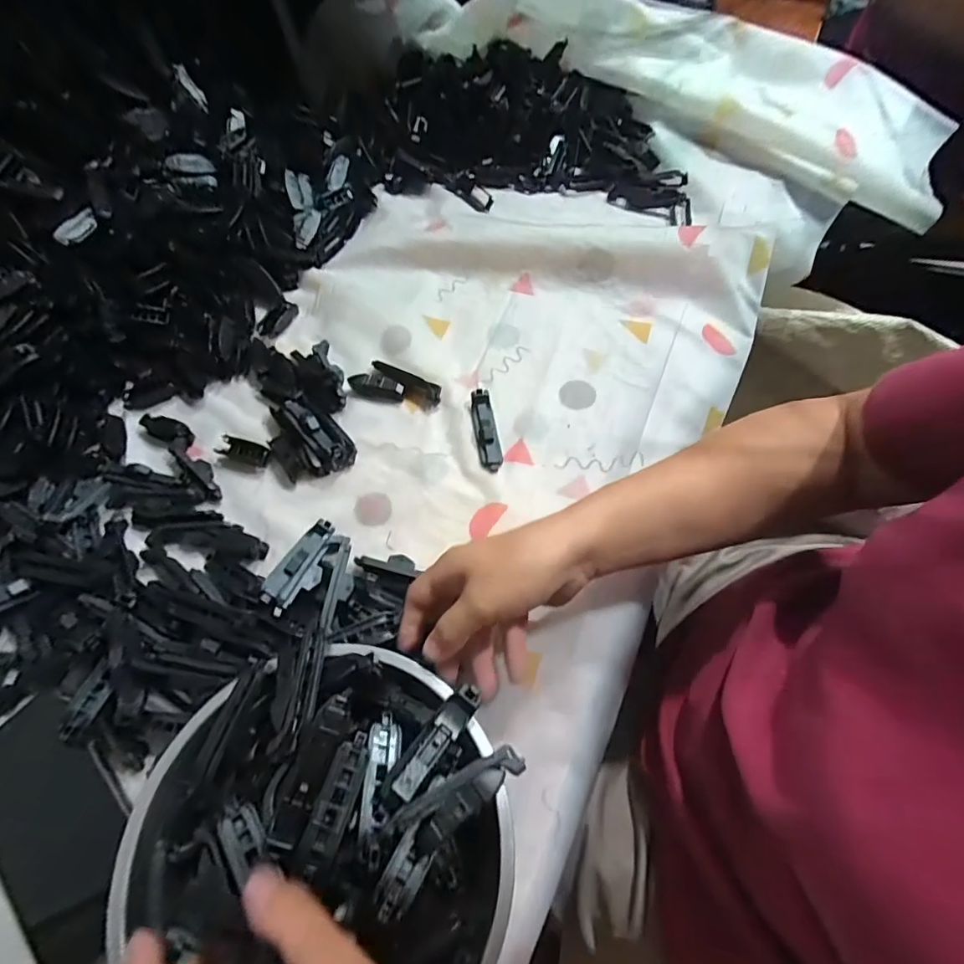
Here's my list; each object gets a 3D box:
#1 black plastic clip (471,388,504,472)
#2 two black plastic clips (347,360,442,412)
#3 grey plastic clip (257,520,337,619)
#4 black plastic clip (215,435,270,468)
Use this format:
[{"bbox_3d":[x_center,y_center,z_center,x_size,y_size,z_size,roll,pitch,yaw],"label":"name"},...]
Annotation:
[{"bbox_3d":[0.003,-0.045,0.446,0.019,0.011,0.076,-10,64,0],"label":"black plastic clip"},{"bbox_3d":[-0.079,-0.088,0.474,0.084,0.014,0.036,19,67,13],"label":"two black plastic clips"},{"bbox_3d":[-0.136,0.062,0.390,0.036,0.009,0.082,13,49,9],"label":"grey plastic clip"},{"bbox_3d":[-0.211,-0.029,0.455,0.048,0.010,0.017,15,66,12],"label":"black plastic clip"}]

